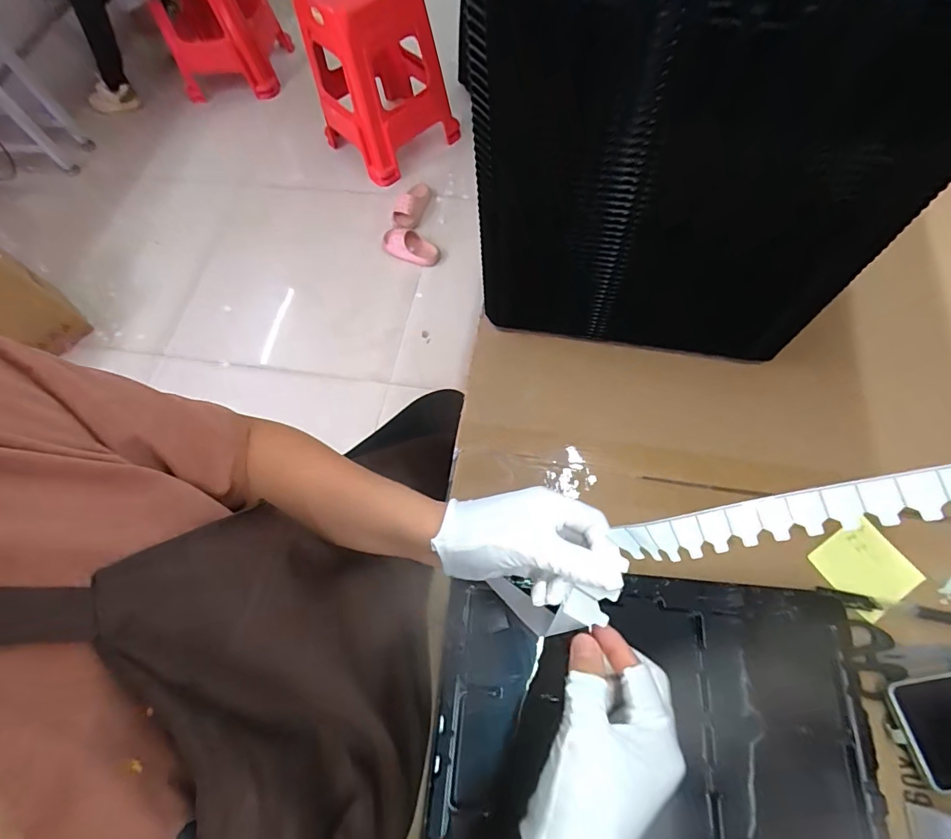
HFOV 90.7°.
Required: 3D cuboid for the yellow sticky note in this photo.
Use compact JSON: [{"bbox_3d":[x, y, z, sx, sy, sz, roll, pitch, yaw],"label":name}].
[{"bbox_3d":[0.378,0.144,0.455,0.081,0.004,0.074,-31,67,-8],"label":"yellow sticky note"}]

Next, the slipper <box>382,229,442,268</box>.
[{"bbox_3d":[-0.215,-0.573,1.560,0.196,0.056,0.100,18,69,13],"label":"slipper"}]

